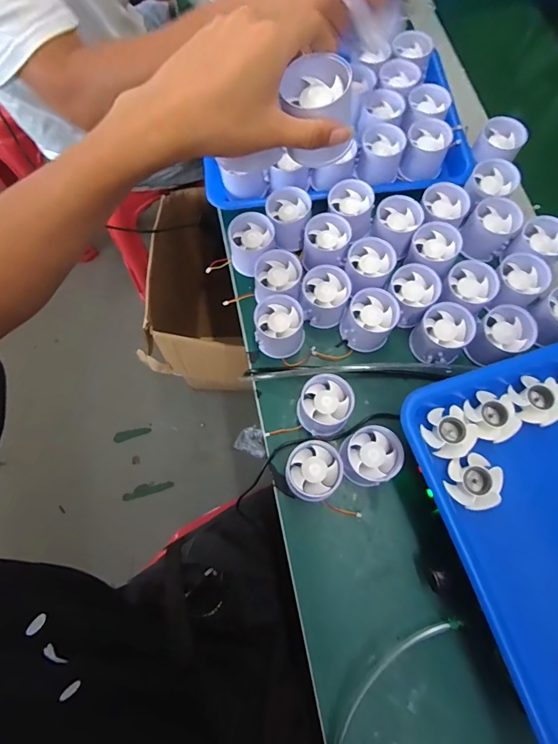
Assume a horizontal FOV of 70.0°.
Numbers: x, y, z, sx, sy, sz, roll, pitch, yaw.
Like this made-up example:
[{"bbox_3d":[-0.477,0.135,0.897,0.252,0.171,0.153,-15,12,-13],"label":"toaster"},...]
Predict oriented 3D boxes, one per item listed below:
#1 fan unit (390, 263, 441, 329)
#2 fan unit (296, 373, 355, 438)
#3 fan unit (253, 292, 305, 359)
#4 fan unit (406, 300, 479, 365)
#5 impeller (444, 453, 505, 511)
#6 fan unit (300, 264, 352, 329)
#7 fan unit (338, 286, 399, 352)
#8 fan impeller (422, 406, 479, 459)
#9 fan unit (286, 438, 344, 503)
[{"bbox_3d":[0.145,-0.084,0.443,0.052,0.046,0.051,0,72,1],"label":"fan unit"},{"bbox_3d":[0.048,0.036,0.414,0.052,0.048,0.057,0,72,1],"label":"fan unit"},{"bbox_3d":[0.001,-0.050,0.441,0.052,0.048,0.055,0,72,1],"label":"fan unit"},{"bbox_3d":[0.173,-0.038,0.430,0.052,0.054,0.056,0,72,1],"label":"fan unit"},{"bbox_3d":[0.164,0.093,0.335,0.041,0.019,0.043,-9,72,-2],"label":"impeller"},{"bbox_3d":[0.051,-0.083,0.451,0.051,0.048,0.054,0,72,1],"label":"fan unit"},{"bbox_3d":[0.099,-0.056,0.440,0.052,0.051,0.054,0,72,1],"label":"fan unit"},{"bbox_3d":[0.149,0.053,0.350,0.039,0.022,0.043,-32,75,-9],"label":"fan impeller"},{"bbox_3d":[0.034,0.099,0.395,0.051,0.045,0.055,24,74,8],"label":"fan unit"}]

